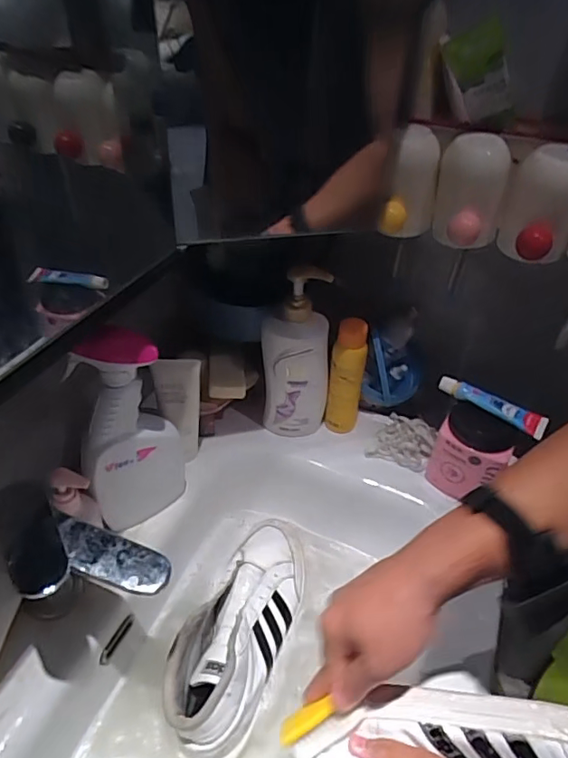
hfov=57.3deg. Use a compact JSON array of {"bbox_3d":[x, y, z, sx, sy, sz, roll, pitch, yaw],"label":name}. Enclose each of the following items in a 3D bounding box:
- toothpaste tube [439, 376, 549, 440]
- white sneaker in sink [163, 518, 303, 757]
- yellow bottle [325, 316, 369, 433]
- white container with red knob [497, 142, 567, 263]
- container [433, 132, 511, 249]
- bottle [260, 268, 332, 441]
[{"bbox_3d":[0.244,0.030,0.610,0.126,0.021,0.028,21,43,19],"label":"toothpaste tube"},{"bbox_3d":[-0.043,0.268,0.594,0.093,0.083,0.276,16,42,14],"label":"white sneaker in sink"},{"bbox_3d":[0.084,0.002,0.693,0.044,0.171,0.034,11,41,8],"label":"yellow bottle"},{"bbox_3d":[0.262,-0.176,0.528,0.072,0.099,0.063,21,43,19],"label":"white container with red knob"},{"bbox_3d":[0.195,-0.194,0.542,0.072,0.095,0.066,17,42,15],"label":"container"},{"bbox_3d":[0.017,-0.028,0.663,0.087,0.238,0.040,4,41,0],"label":"bottle"}]

